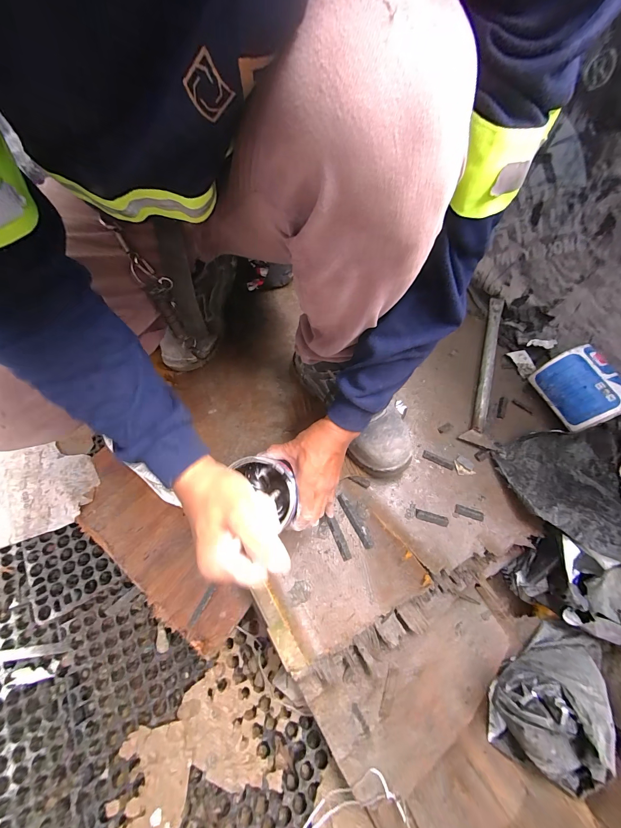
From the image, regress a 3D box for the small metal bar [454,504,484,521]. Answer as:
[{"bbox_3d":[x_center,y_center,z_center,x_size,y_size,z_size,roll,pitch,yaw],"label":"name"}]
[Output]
[{"bbox_3d":[0.260,0.162,0.495,0.043,0.004,0.015,19,67,11],"label":"small metal bar"}]

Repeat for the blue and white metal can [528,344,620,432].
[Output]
[{"bbox_3d":[0.466,-0.040,0.529,0.084,0.100,0.124,-18,66,-6],"label":"blue and white metal can"}]

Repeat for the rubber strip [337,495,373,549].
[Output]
[{"bbox_3d":[0.071,0.170,0.485,0.016,0.006,0.091,-26,67,-9],"label":"rubber strip"}]

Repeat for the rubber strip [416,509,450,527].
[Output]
[{"bbox_3d":[0.197,0.169,0.492,0.053,0.007,0.016,12,66,8],"label":"rubber strip"}]

